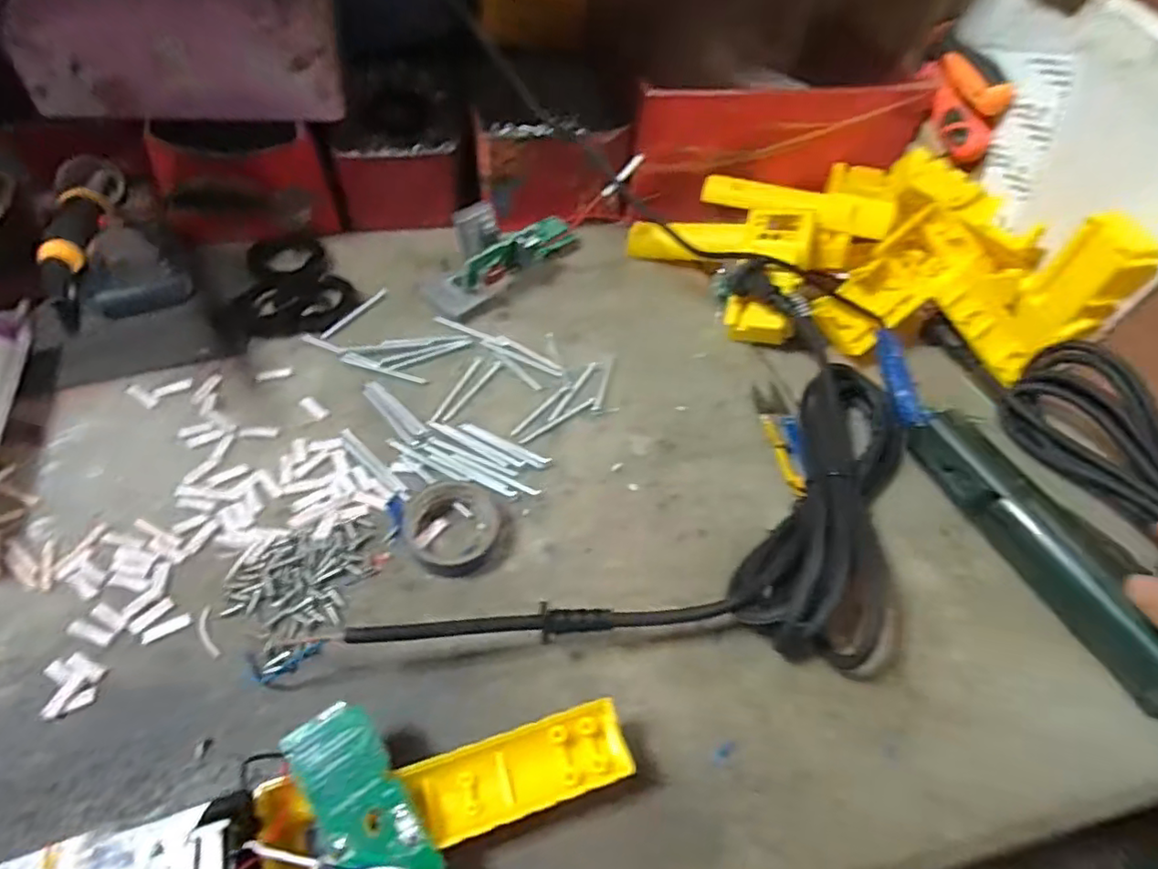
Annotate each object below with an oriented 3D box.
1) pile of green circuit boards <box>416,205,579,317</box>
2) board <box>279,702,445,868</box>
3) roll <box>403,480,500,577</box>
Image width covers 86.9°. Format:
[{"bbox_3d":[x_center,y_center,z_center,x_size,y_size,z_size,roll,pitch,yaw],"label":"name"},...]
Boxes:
[{"bbox_3d":[-0.066,-0.153,0.495,0.066,0.043,0.145,39,59,23],"label":"pile of green circuit boards"},{"bbox_3d":[-0.089,0.147,0.244,0.035,0.008,0.077,-27,60,-28],"label":"board"},{"bbox_3d":[-0.074,0.051,0.353,0.053,0.015,0.059,9,52,2],"label":"roll"}]

